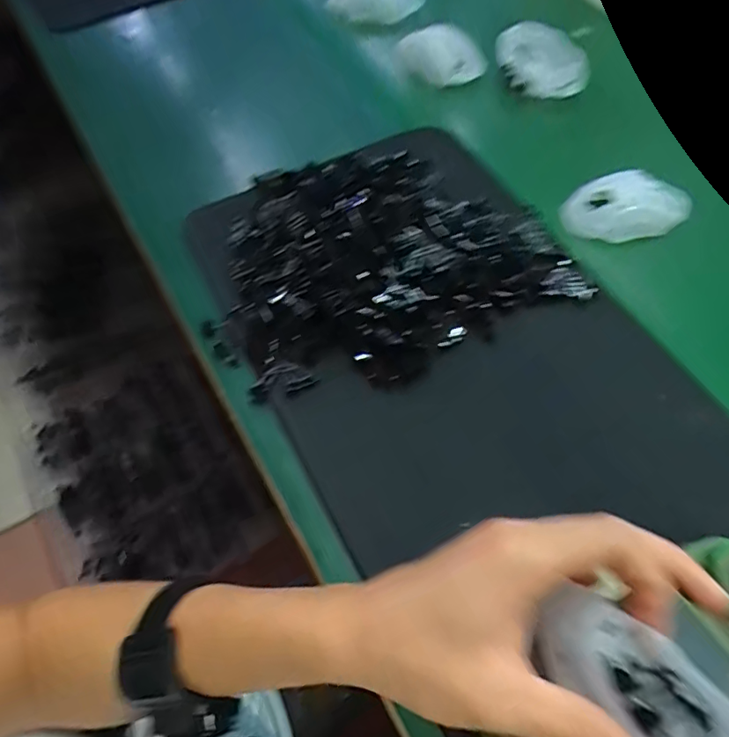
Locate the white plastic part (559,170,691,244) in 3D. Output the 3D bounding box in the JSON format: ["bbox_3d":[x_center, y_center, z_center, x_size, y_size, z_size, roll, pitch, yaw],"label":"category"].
[{"bbox_3d":[0.260,-0.161,0.515,0.107,0.037,0.063,-15,62,-11],"label":"white plastic part"}]

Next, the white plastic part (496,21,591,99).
[{"bbox_3d":[0.218,-0.382,0.641,0.106,0.025,0.124,5,60,0],"label":"white plastic part"}]

